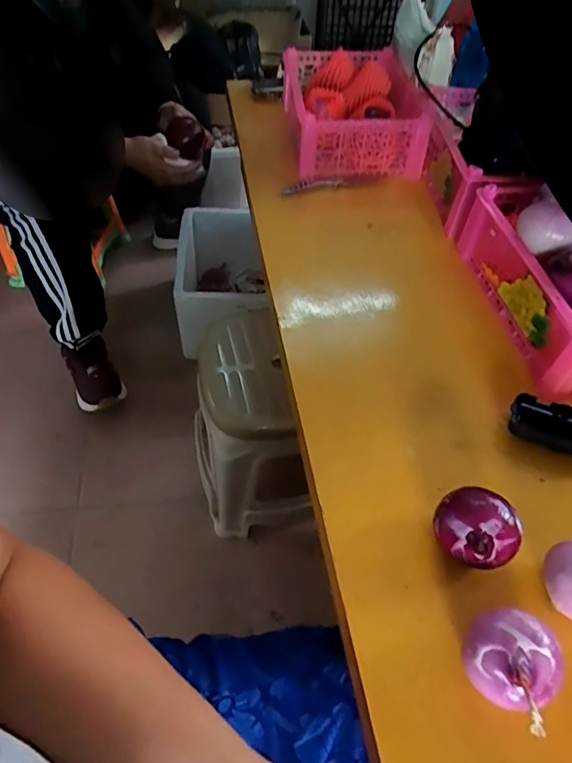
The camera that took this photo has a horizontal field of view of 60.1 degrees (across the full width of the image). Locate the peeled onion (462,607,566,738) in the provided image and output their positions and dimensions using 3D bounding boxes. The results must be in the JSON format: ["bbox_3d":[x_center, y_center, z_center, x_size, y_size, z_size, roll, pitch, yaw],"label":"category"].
[{"bbox_3d":[0.175,0.218,0.388,0.070,0.059,0.070,-33,61,-25],"label":"peeled onion"}]

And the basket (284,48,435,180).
[{"bbox_3d":[0.115,-0.461,0.871,0.211,0.128,0.243,-5,54,-4],"label":"basket"}]

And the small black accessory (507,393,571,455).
[{"bbox_3d":[0.303,0.050,0.546,0.108,0.025,0.050,19,54,11],"label":"small black accessory"}]

